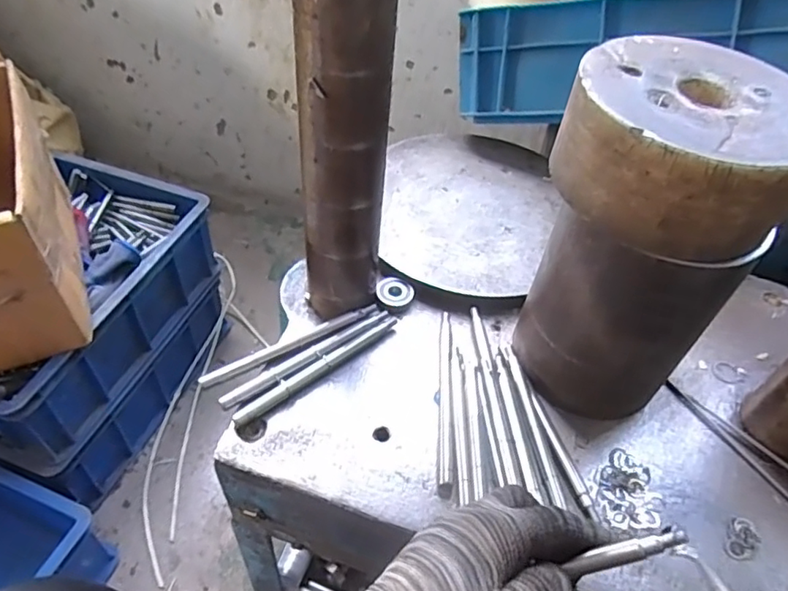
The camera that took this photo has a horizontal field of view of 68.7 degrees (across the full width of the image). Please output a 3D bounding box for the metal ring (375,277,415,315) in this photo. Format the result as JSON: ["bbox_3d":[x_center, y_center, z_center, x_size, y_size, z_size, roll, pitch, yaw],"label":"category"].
[{"bbox_3d":[0.000,0.000,0.546,0.034,0.012,0.034,3,48,-3],"label":"metal ring"}]

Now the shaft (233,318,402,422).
[{"bbox_3d":[-0.062,0.061,0.490,0.161,0.014,0.011,-30,57,-28],"label":"shaft"}]

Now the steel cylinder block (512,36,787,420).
[{"bbox_3d":[0.177,-0.033,0.432,0.144,0.253,0.137,24,50,15],"label":"steel cylinder block"}]

